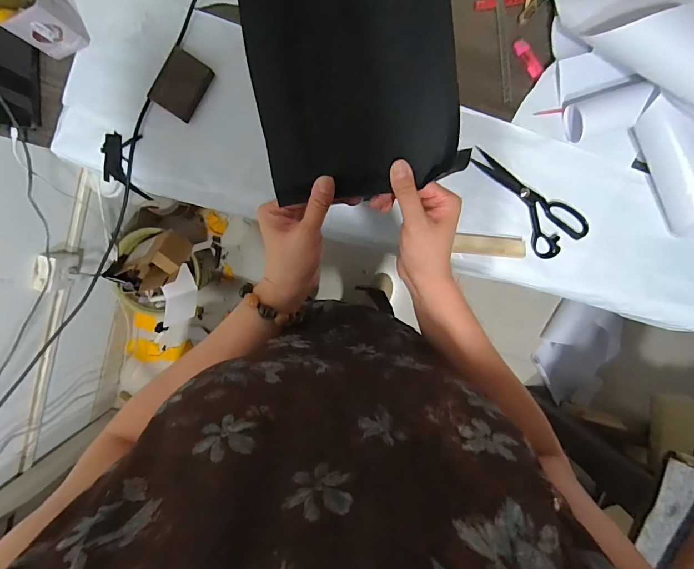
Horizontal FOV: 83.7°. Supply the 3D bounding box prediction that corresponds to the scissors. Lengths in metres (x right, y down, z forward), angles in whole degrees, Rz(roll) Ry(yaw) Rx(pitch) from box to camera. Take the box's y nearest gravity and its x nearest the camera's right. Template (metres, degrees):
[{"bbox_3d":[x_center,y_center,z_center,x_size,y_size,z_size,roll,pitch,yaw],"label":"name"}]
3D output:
[{"bbox_3d":[0.314,-0.144,0.694,0.244,0.021,0.097,38,95,-5],"label":"scissors"}]

